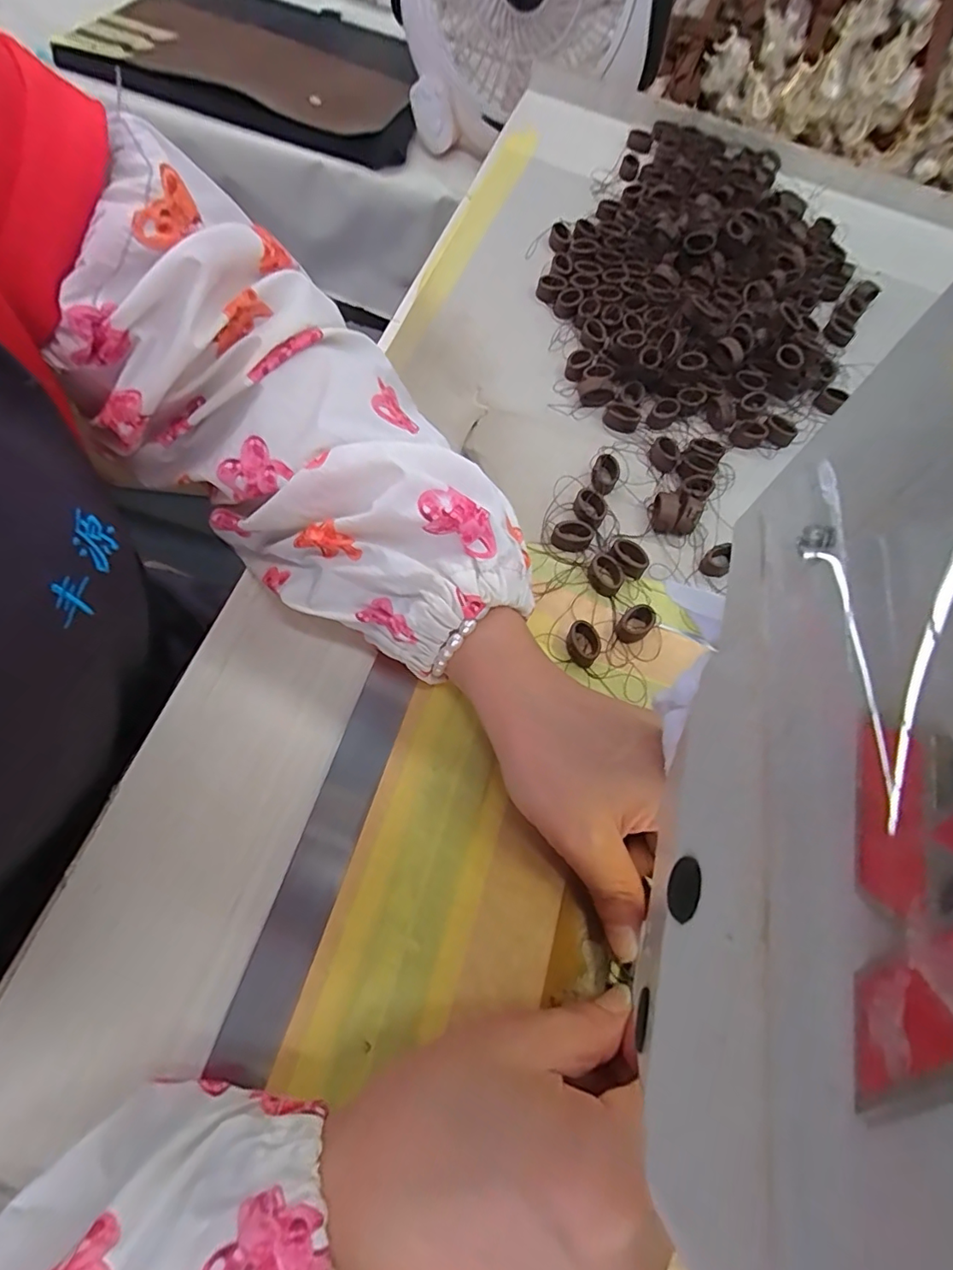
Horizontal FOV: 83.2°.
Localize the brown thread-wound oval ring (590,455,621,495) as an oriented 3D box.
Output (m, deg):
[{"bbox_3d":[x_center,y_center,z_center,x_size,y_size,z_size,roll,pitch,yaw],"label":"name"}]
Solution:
[{"bbox_3d":[0.072,-0.090,0.301,0.015,0.008,0.023,22,65,4],"label":"brown thread-wound oval ring"}]

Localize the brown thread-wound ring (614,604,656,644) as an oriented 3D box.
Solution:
[{"bbox_3d":[0.079,-0.006,0.266,0.020,0.010,0.014,-38,75,-20],"label":"brown thread-wound ring"}]

